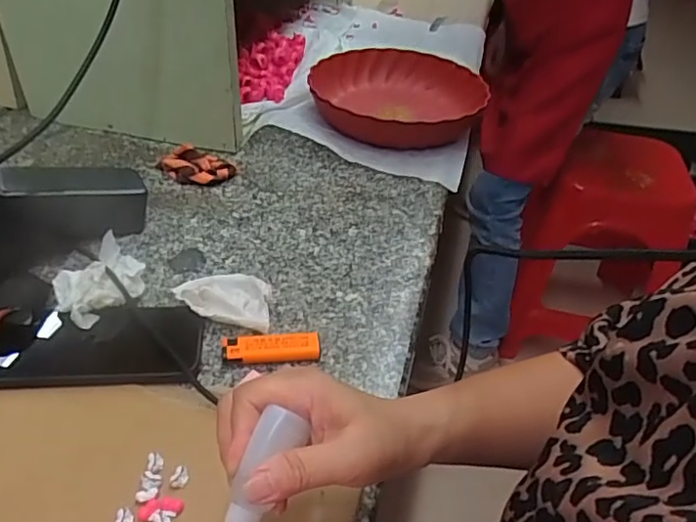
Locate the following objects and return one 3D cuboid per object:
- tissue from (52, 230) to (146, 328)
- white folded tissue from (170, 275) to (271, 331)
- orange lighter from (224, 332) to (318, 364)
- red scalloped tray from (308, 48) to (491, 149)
[{"bbox_3d":[-0.226,0.014,0.517,0.078,0.039,0.097,-23,48,-31],"label":"tissue"},{"bbox_3d":[-0.112,0.032,0.523,0.094,0.024,0.066,10,39,5],"label":"white folded tissue"},{"bbox_3d":[-0.064,0.073,0.484,0.080,0.014,0.027,-1,40,-9],"label":"orange lighter"},{"bbox_3d":[0.075,-0.231,0.831,0.248,0.058,0.236,-2,40,-10],"label":"red scalloped tray"}]

